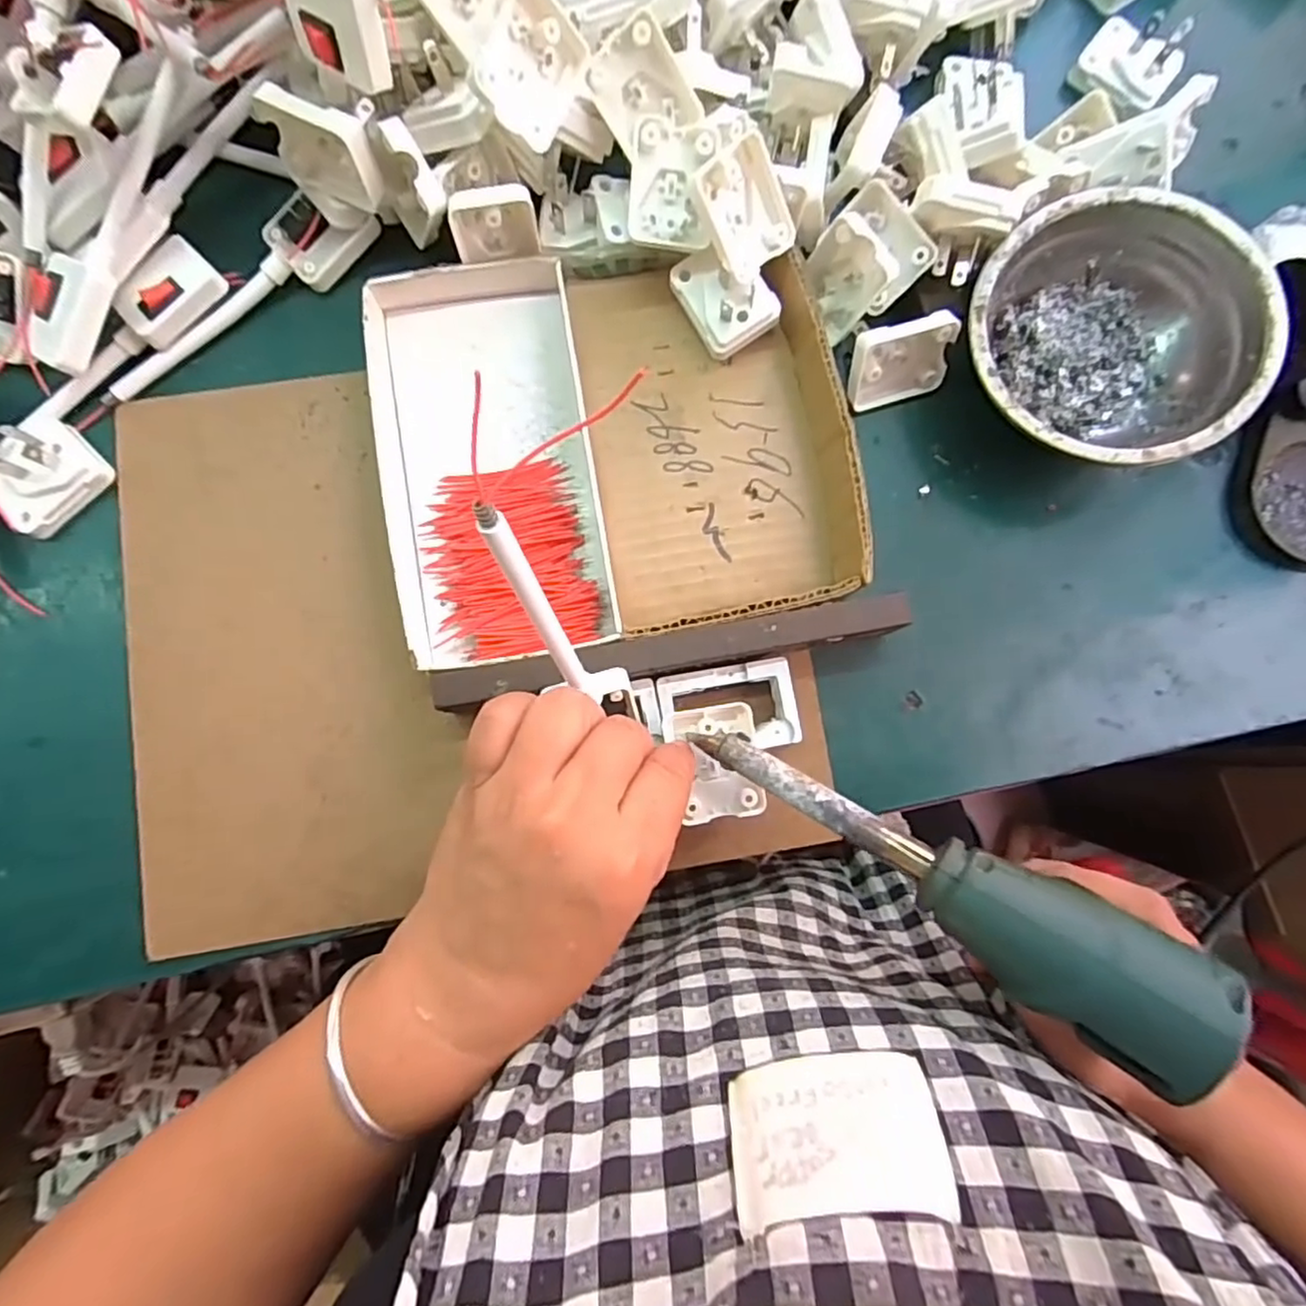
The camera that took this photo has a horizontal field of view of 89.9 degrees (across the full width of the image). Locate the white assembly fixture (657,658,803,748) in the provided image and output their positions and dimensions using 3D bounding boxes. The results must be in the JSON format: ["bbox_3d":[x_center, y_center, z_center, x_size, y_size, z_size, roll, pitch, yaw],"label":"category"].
[{"bbox_3d":[0.034,0.026,0.302,0.060,0.018,0.039,-9,85,-3],"label":"white assembly fixture"}]

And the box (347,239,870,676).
[{"bbox_3d":[-0.019,-0.098,0.306,0.212,0.024,0.182,-10,85,-3],"label":"box"}]

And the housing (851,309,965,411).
[{"bbox_3d":[0.120,-0.139,0.317,0.048,0.040,0.015,-19,51,-5],"label":"housing"}]

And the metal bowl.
[{"bbox_3d":[0.208,-0.144,0.308,0.120,0.054,0.124,0,85,-2],"label":"metal bowl"}]

